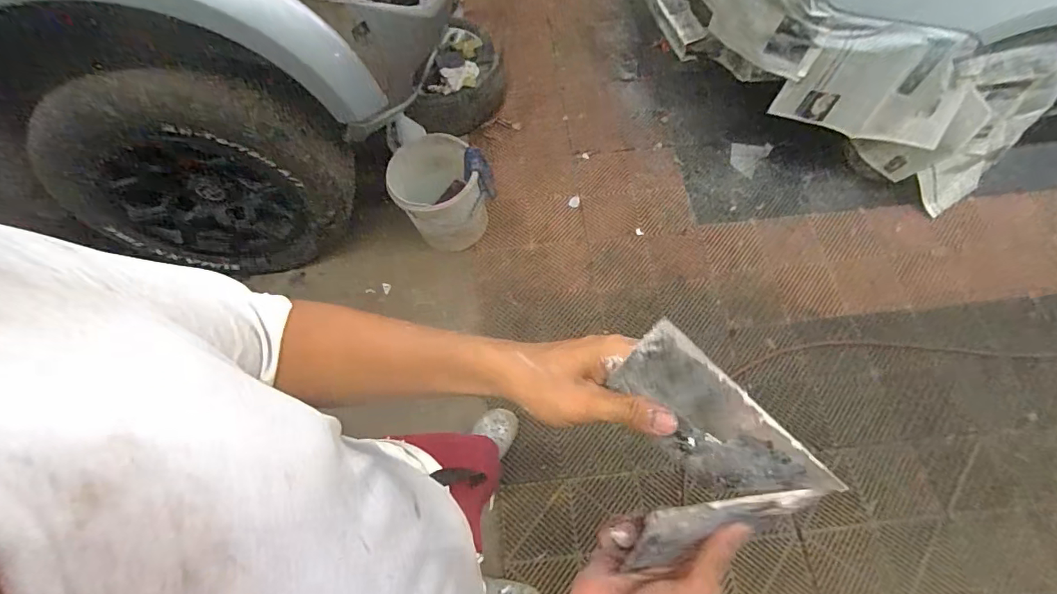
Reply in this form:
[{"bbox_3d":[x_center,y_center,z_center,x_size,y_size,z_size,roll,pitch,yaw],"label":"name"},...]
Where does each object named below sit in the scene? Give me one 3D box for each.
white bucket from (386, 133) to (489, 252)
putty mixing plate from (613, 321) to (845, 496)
[{"bbox_3d":[-0.314,-0.337,1.729,0.293,0.311,0.316,-16,64,-5],"label":"white bucket"},{"bbox_3d":[0.117,0.083,0.330,0.140,0.090,0.004,44,54,-1],"label":"putty mixing plate"}]

